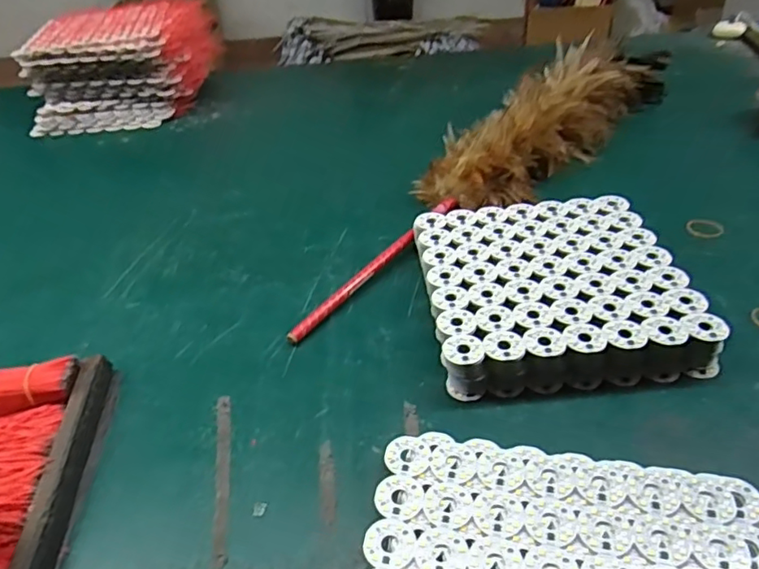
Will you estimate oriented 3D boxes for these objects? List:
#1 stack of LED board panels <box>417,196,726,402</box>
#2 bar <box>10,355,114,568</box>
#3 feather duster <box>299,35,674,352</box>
[{"bbox_3d":[0.151,-0.001,0.512,0.211,0.042,0.210,-5,37,0],"label":"stack of LED board panels"},{"bbox_3d":[-0.221,0.141,0.392,0.020,0.024,0.240,-9,37,-5],"label":"bar"},{"bbox_3d":[0.155,-0.167,0.689,0.116,0.091,0.724,26,47,35],"label":"feather duster"}]

